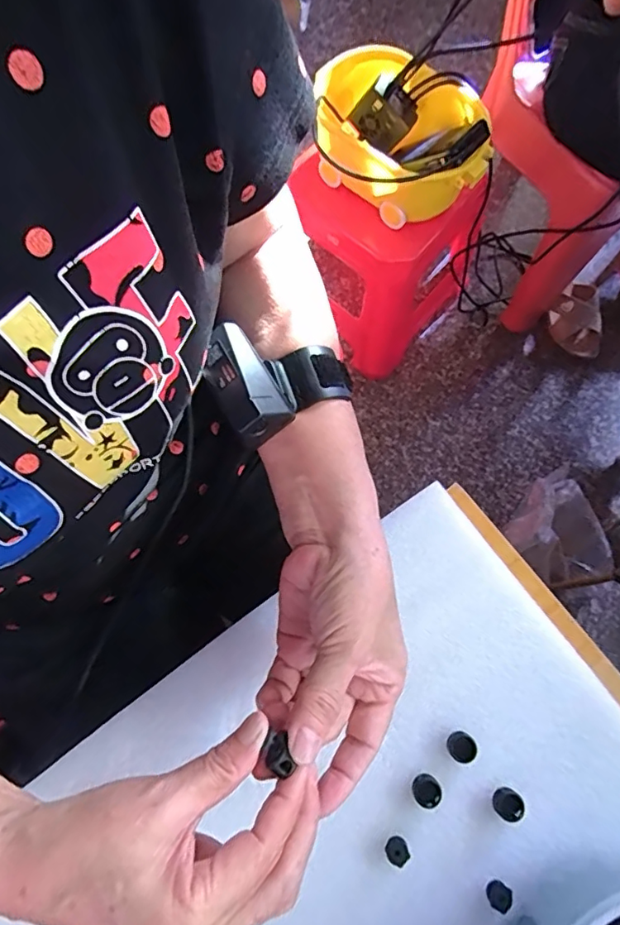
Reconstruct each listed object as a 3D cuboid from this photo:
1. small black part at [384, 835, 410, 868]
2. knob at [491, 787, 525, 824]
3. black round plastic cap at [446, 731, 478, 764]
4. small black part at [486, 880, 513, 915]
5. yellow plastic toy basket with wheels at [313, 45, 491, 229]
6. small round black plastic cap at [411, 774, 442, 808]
[{"bbox_3d":[0.054,0.242,0.323,0.014,0.010,0.014,0,73,0],"label":"small black part"},{"bbox_3d":[0.127,0.219,0.333,0.019,0.009,0.017,43,78,12],"label":"knob"},{"bbox_3d":[0.100,0.188,0.344,0.017,0.011,0.017,0,73,0],"label":"black round plastic cap"},{"bbox_3d":[0.115,0.264,0.316,0.015,0.004,0.014,0,73,0],"label":"small black part"},{"bbox_3d":[0.139,-0.465,0.769,0.215,0.122,0.232,0,73,0],"label":"yellow plastic toy basket with wheels"},{"bbox_3d":[0.075,0.211,0.333,0.017,0.009,0.017,0,73,0],"label":"small round black plastic cap"}]

